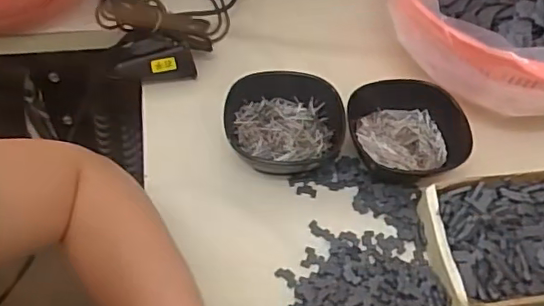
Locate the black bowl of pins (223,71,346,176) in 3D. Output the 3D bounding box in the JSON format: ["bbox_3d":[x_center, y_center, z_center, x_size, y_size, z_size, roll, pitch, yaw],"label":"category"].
[{"bbox_3d":[0.011,-0.022,0.540,0.108,0.047,0.103,2,52,-2],"label":"black bowl of pins"}]

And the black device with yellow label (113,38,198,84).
[{"bbox_3d":[-0.121,-0.091,0.588,0.081,0.045,0.024,-8,53,-10],"label":"black device with yellow label"}]

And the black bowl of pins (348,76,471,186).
[{"bbox_3d":[0.127,-0.014,0.541,0.103,0.045,0.108,2,52,-2],"label":"black bowl of pins"}]

